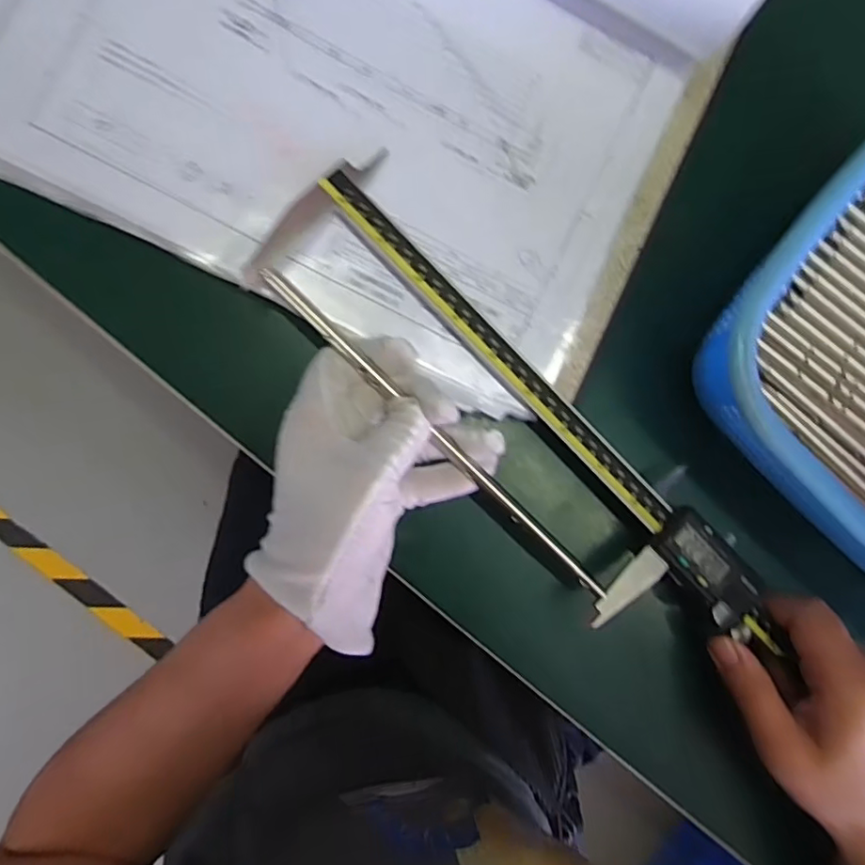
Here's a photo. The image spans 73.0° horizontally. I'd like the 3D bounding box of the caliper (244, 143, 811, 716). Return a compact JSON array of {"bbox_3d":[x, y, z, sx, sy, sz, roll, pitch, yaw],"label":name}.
[{"bbox_3d":[0.053,0.010,0.287,0.074,0.017,0.333,-45,92,-4],"label":"caliper"}]

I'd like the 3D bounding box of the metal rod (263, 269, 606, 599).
[{"bbox_3d":[0.002,0.002,0.276,0.220,0.005,0.006,44,86,-3],"label":"metal rod"}]

